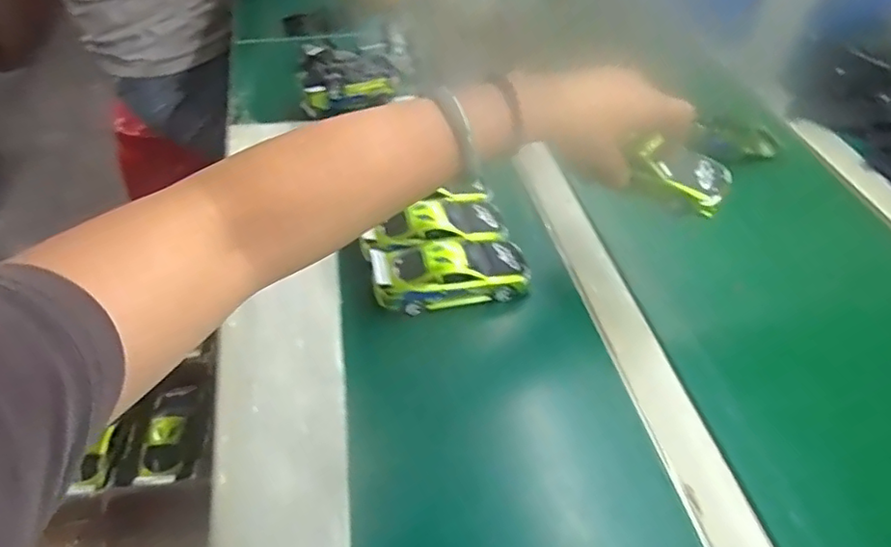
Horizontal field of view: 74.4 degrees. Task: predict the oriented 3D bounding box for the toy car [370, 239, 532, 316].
[{"bbox_3d":[0.004,0.000,0.497,0.129,0.041,0.052,-7,49,-9],"label":"toy car"}]

